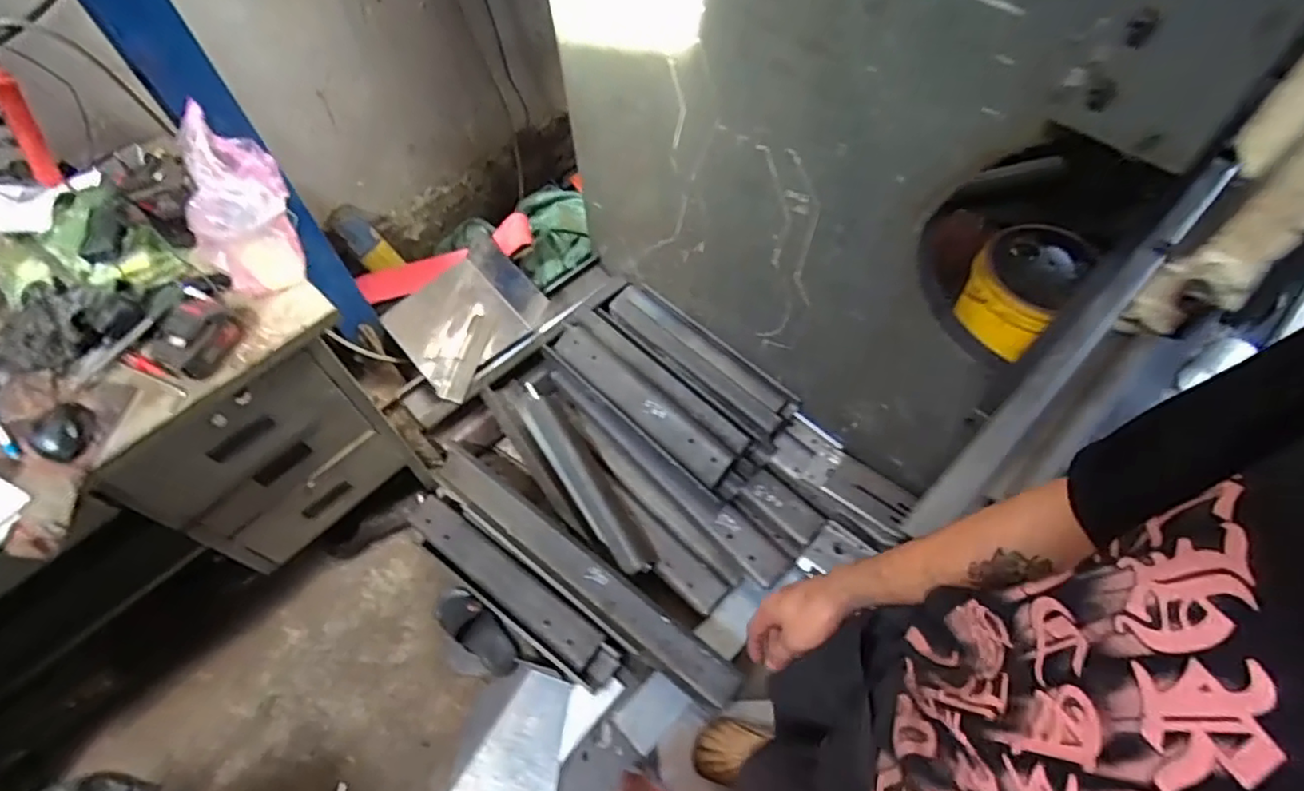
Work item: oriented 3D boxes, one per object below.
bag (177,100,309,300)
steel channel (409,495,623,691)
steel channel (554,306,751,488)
[{"bbox_3d":[-0.649,-0.294,0.988,0.166,0.228,0.154,-37,65,-19],"label":"bag"},{"bbox_3d":[-0.352,0.459,1.515,0.656,0.076,0.116,33,64,19],"label":"steel channel"},{"bbox_3d":[-0.017,-0.017,1.627,0.158,0.056,0.595,-40,66,-21],"label":"steel channel"}]

